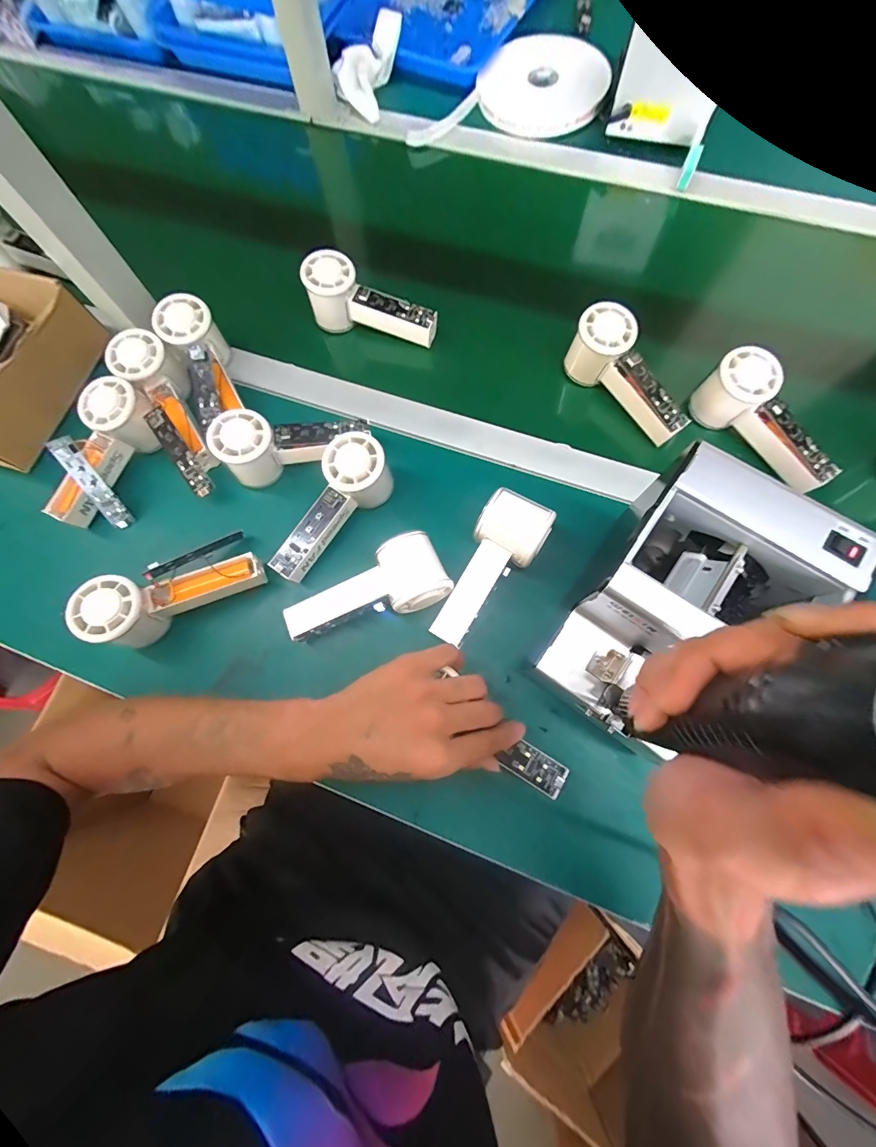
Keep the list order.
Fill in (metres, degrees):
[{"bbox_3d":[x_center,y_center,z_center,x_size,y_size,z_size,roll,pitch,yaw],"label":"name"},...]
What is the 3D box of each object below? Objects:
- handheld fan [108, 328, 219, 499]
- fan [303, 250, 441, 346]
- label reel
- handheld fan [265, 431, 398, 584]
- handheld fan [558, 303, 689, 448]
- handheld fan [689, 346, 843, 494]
[{"bbox_3d":[-0.267,-0.166,0.417,0.053,0.052,0.171,-33,76,-7],"label":"handheld fan"},{"bbox_3d":[-0.071,-0.303,0.456,0.140,0.066,0.045,13,76,5],"label":"fan"},{"bbox_3d":[0.150,-0.696,0.574,0.171,0.026,0.154,11,76,5],"label":"label reel"},{"bbox_3d":[-0.098,-0.060,0.393,0.054,0.054,0.147,37,93,11],"label":"handheld fan"},{"bbox_3d":[0.199,-0.201,0.416,0.055,0.059,0.149,-37,77,-8],"label":"handheld fan"},{"bbox_3d":[0.325,-0.149,0.402,0.053,0.061,0.148,-39,77,-8],"label":"handheld fan"}]

